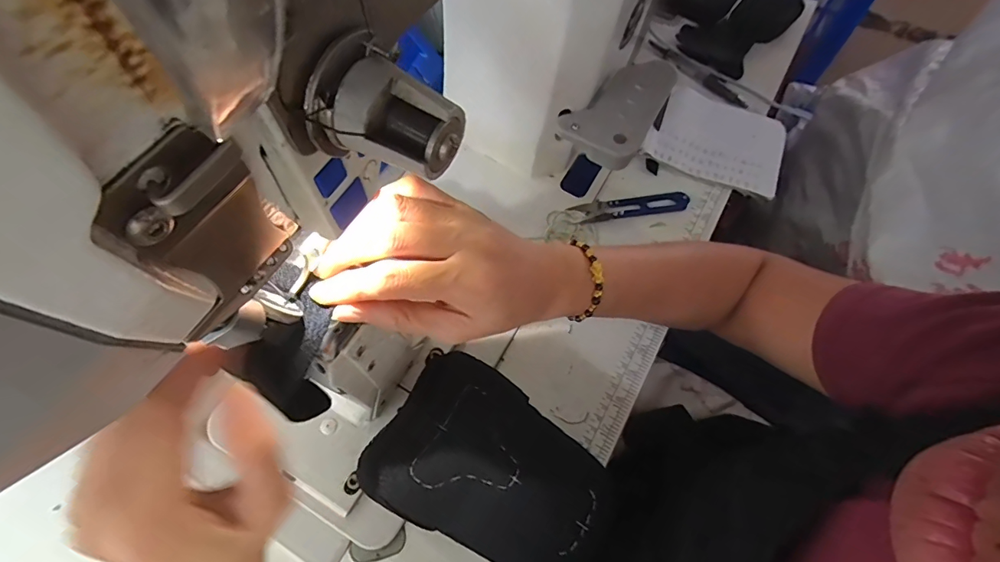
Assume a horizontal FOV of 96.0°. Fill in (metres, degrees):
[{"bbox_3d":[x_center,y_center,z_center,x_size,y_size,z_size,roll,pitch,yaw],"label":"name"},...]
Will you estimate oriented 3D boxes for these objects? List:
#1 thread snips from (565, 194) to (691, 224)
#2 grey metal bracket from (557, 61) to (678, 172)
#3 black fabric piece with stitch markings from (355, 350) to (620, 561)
[{"bbox_3d":[0.130,-0.074,0.455,0.116,0.011,0.025,-5,65,0],"label":"thread snips"},{"bbox_3d":[0.107,-0.158,0.401,0.067,0.024,0.122,27,70,15],"label":"grey metal bracket"},{"bbox_3d":[-0.004,0.123,0.292,0.148,0.014,0.104,32,70,15],"label":"black fabric piece with stitch markings"}]

